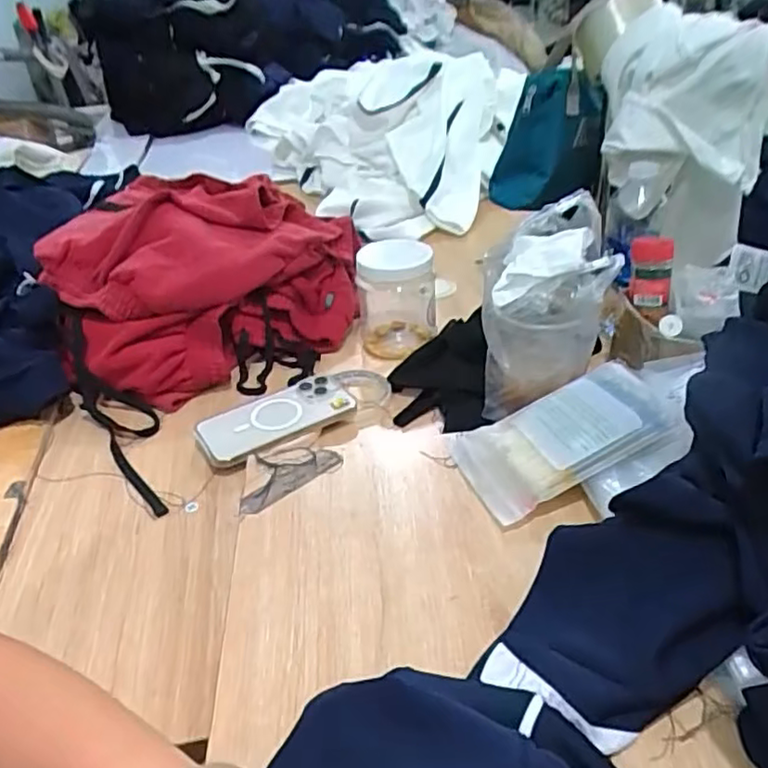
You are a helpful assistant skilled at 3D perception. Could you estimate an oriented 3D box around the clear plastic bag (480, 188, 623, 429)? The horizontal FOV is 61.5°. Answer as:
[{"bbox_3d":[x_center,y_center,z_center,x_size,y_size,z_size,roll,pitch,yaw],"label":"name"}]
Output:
[{"bbox_3d":[0.152,-0.069,0.615,0.107,0.202,0.083,5,35,13],"label":"clear plastic bag"}]

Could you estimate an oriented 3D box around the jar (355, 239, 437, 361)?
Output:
[{"bbox_3d":[0.015,-0.114,0.813,0.091,0.123,0.101,-5,34,-1],"label":"jar"}]

